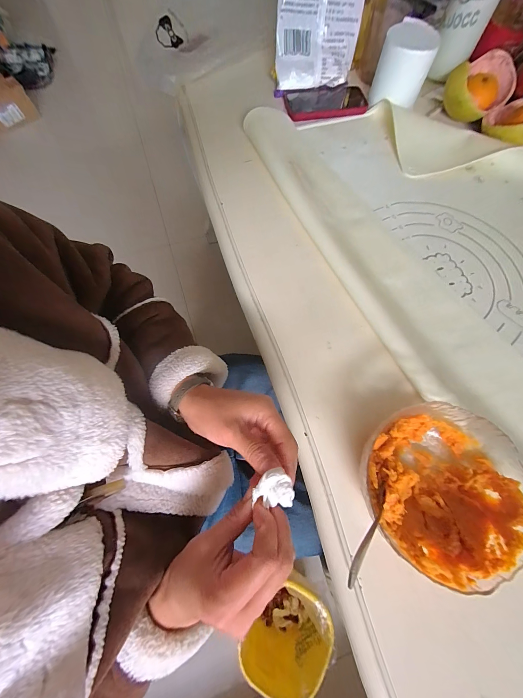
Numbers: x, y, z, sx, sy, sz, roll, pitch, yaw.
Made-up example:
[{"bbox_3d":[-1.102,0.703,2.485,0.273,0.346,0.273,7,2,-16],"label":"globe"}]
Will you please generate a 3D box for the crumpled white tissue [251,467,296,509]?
[{"bbox_3d":[0.010,0.113,0.216,0.031,0.017,0.027,2,70,3],"label":"crumpled white tissue"}]

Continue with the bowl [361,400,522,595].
[{"bbox_3d":[0.185,0.139,0.280,0.157,0.066,0.145,-1,70,2],"label":"bowl"}]

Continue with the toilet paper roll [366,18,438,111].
[{"bbox_3d":[0.266,-0.529,0.504,0.090,0.099,0.112,18,72,8],"label":"toilet paper roll"}]

